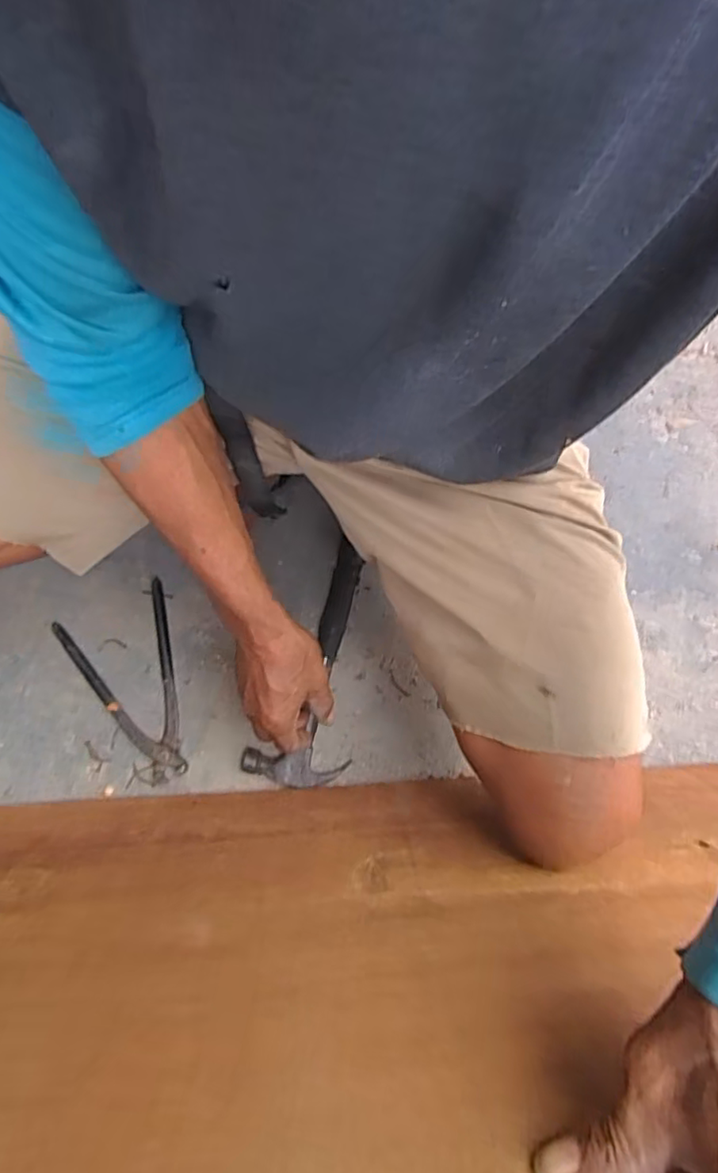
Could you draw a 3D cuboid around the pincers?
[{"bbox_3d":[-0.256,0.108,0.664,0.115,0.018,0.209,-13,75,-4],"label":"pincers"}]

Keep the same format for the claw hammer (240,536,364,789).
[{"bbox_3d":[-0.039,0.080,0.689,0.104,0.024,0.281,15,76,4],"label":"claw hammer"}]

